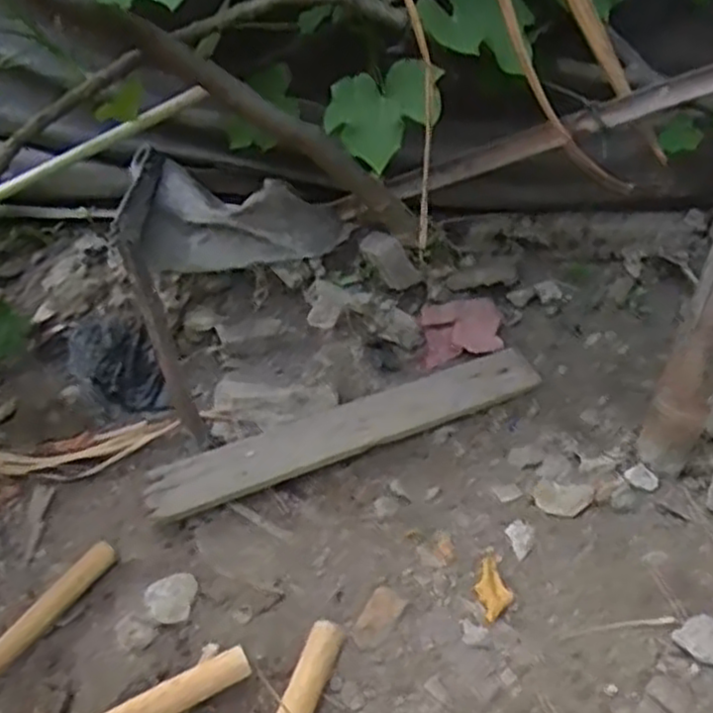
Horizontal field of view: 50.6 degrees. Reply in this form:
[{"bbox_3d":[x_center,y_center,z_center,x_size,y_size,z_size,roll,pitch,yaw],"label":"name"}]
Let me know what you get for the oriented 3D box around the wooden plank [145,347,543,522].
[{"bbox_3d":[-0.011,0.104,1.122,0.593,0.017,0.094,-17,48,-12],"label":"wooden plank"}]

